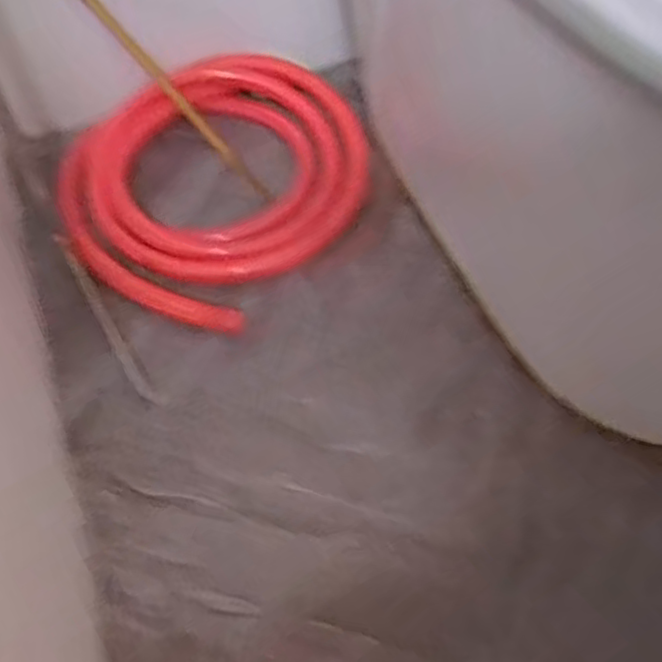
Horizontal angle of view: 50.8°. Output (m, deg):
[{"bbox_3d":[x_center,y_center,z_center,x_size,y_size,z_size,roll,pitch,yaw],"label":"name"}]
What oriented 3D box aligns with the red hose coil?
[{"bbox_3d":[-0.147,-0.209,0.900,0.360,0.079,0.420,21,57,16],"label":"red hose coil"}]

